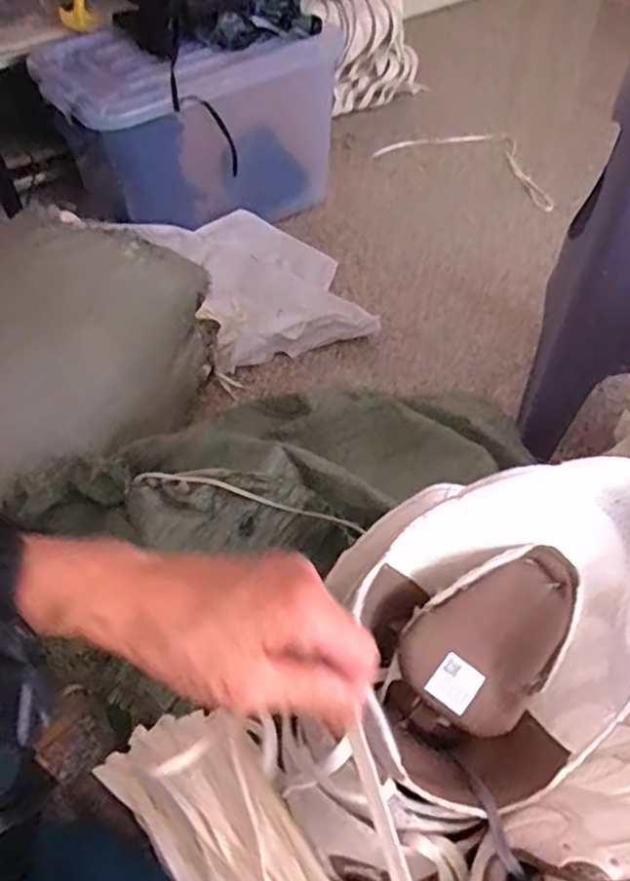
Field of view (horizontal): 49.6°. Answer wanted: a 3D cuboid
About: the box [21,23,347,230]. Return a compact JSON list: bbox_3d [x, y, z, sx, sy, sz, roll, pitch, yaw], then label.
[{"bbox_3d":[-0.222,-0.632,1.394,0.535,0.349,0.271,-28,53,-19],"label":"box"}]

